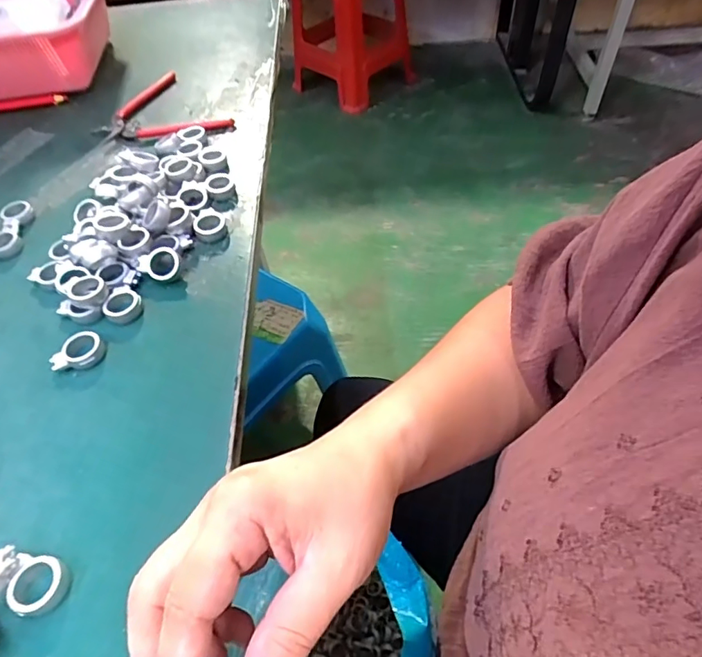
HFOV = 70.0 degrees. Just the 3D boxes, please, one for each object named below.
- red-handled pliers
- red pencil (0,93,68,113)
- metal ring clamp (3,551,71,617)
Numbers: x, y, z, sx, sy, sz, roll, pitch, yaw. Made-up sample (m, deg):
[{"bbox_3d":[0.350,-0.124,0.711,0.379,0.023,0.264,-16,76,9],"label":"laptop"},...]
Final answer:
[{"bbox_3d":[-0.196,-0.244,0.545,0.143,0.015,0.114,-5,50,1],"label":"red-handled pliers"},{"bbox_3d":[-0.410,-0.256,0.578,0.161,0.013,0.013,-7,51,-2],"label":"red pencil"},{"bbox_3d":[-0.156,0.127,0.250,0.027,0.010,0.028,-3,50,3],"label":"metal ring clamp"}]

